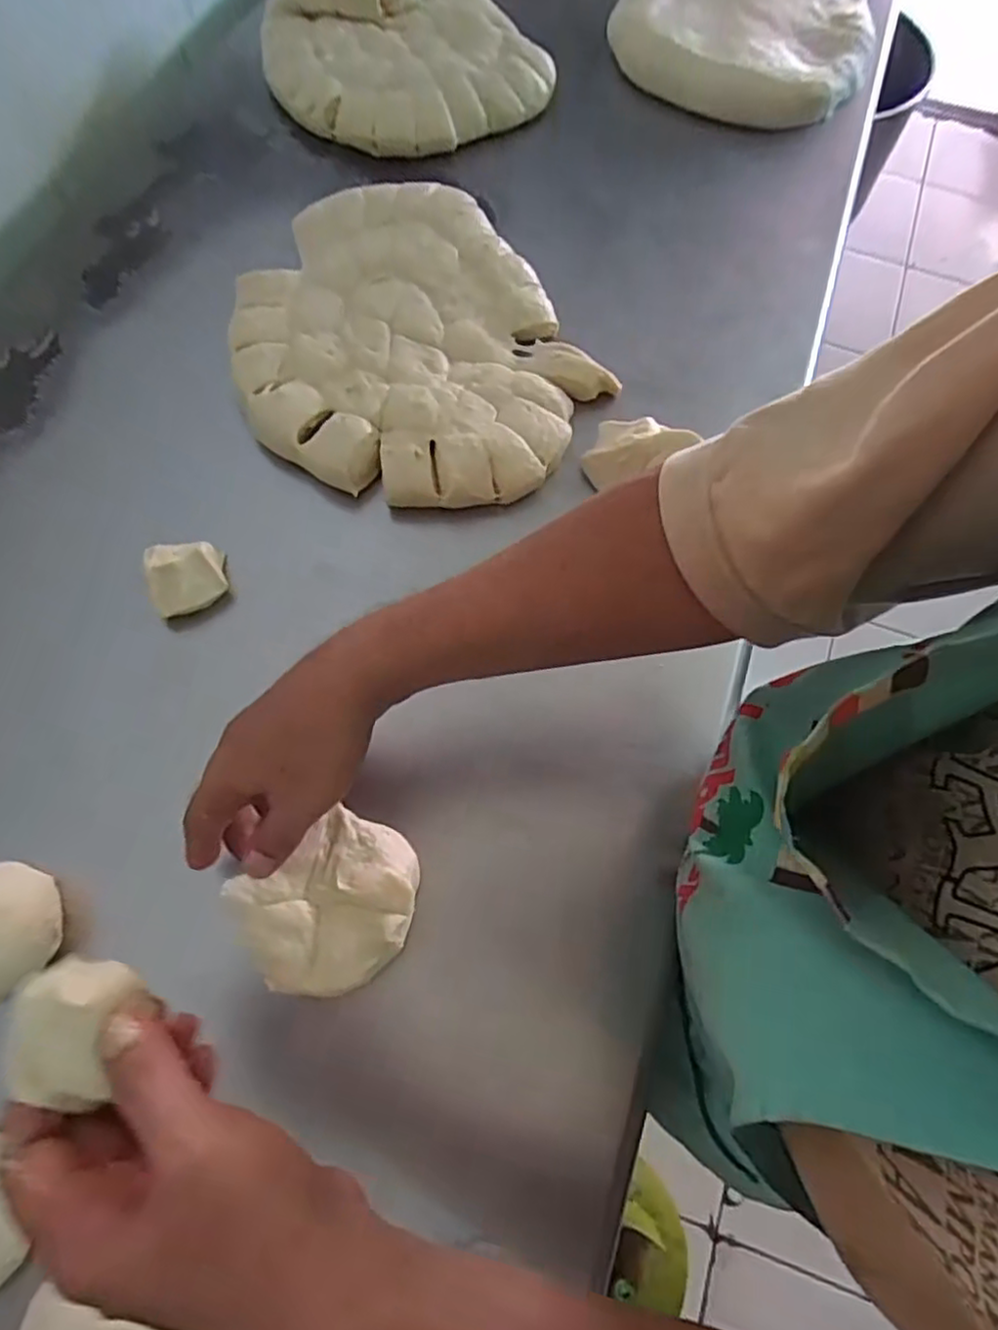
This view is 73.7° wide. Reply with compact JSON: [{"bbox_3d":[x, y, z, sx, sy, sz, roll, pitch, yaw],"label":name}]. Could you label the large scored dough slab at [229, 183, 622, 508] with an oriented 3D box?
[{"bbox_3d":[-0.075,-0.258,0.532,0.254,0.030,0.307,-29,72,-13],"label":"large scored dough slab"}]

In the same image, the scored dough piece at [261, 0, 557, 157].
[{"bbox_3d":[-0.098,-0.604,0.654,0.241,0.062,0.222,1,68,-2],"label":"scored dough piece"}]

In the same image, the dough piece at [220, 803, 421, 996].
[{"bbox_3d":[-0.092,0.134,0.375,0.098,0.023,0.083,-37,74,-15],"label":"dough piece"}]

